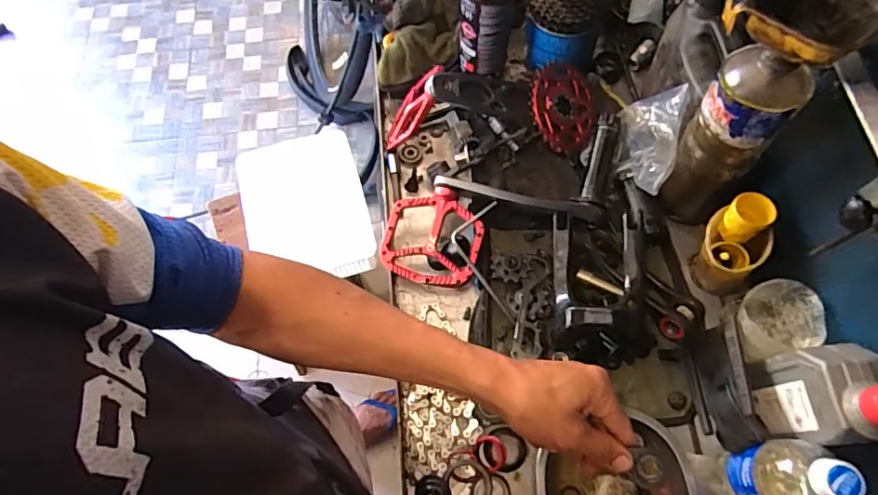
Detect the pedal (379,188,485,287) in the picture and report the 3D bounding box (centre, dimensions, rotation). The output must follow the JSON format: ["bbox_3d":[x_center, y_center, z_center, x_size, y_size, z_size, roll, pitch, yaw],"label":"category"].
[{"bbox_3d":[-0.007,-0.012,0.621,0.114,0.023,0.111,-1,83,6],"label":"pedal"}]

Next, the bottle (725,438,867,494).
[{"bbox_3d":[0.306,0.203,0.464,0.067,0.165,0.059,-10,67,-2],"label":"bottle"}]

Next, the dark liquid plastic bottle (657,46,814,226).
[{"bbox_3d":[0.284,-0.101,0.543,0.073,0.242,0.059,36,73,16],"label":"dark liquid plastic bottle"}]

